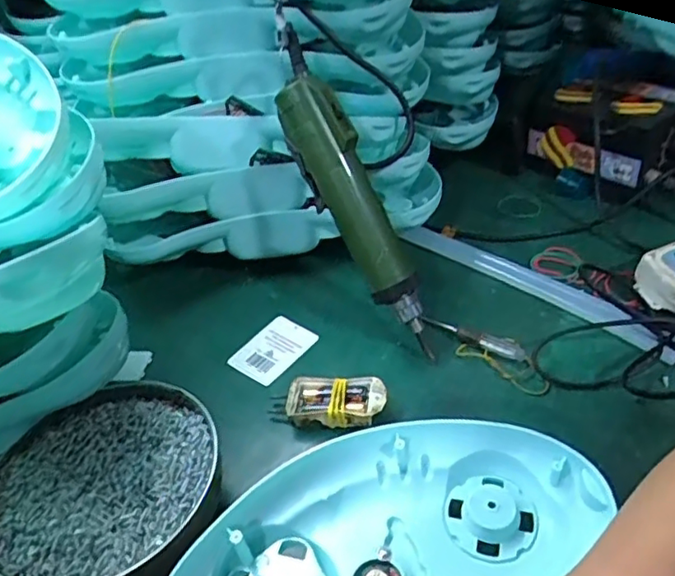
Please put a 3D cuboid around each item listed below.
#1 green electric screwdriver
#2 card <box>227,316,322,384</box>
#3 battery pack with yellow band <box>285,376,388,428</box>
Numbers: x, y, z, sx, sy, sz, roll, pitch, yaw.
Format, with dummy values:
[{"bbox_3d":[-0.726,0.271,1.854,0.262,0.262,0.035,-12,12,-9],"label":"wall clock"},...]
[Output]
[{"bbox_3d":[0.014,-0.066,0.471,0.033,0.266,0.048,-33,14,-27],"label":"green electric screwdriver"},{"bbox_3d":[-0.056,0.054,0.528,0.048,0.004,0.069,30,59,27],"label":"card"},{"bbox_3d":[-0.001,0.088,0.466,0.076,0.019,0.037,0,41,8],"label":"battery pack with yellow band"}]

